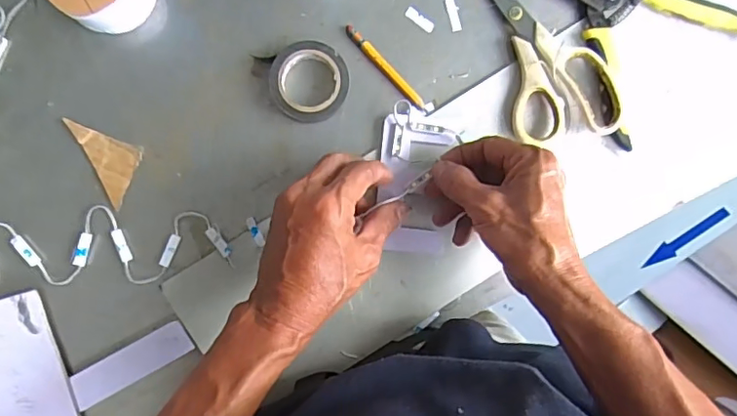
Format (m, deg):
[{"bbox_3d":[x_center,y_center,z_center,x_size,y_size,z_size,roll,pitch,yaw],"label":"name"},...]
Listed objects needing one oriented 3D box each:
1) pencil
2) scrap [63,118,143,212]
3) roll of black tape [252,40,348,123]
[{"bbox_3d":[0.015,-0.112,0.441,0.010,0.007,0.090,-44,94,-1],"label":"pencil"},{"bbox_3d":[-0.202,-0.042,0.433,0.039,0.004,0.074,-29,94,-2],"label":"scrap"},{"bbox_3d":[-0.048,-0.099,0.432,0.063,0.019,0.061,0,92,-4],"label":"roll of black tape"}]

